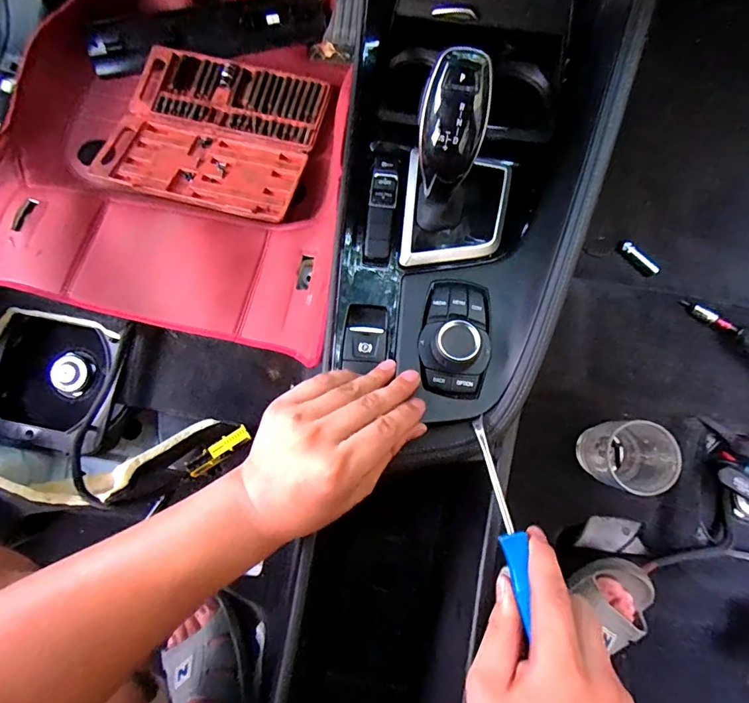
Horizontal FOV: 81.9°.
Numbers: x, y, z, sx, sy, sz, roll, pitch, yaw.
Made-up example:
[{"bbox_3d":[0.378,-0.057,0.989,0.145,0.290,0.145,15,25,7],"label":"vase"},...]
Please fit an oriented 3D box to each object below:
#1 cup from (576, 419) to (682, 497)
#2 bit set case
[{"bbox_3d":[0.325,0.137,0.565,0.081,0.093,0.091,3,79,1],"label":"cup"},{"bbox_3d":[-0.262,-0.362,0.706,0.313,0.034,0.281,14,79,3],"label":"bit set case"}]

